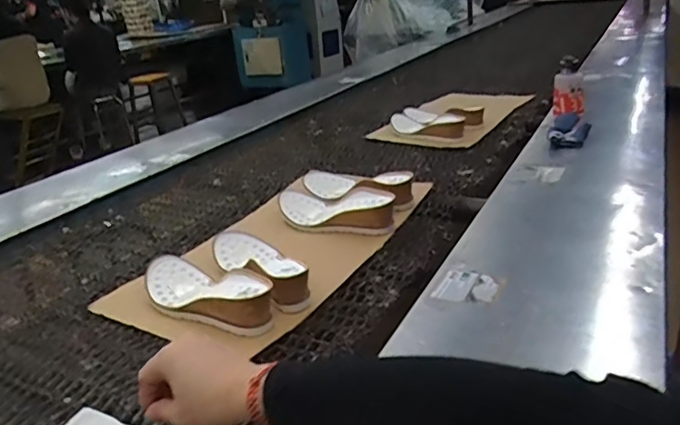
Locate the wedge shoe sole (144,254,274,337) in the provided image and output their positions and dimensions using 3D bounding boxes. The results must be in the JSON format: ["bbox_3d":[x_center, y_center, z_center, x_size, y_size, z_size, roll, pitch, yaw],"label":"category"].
[{"bbox_3d":[-0.183,0.103,0.745,0.244,0.051,0.102,12,28,38],"label":"wedge shoe sole"}]

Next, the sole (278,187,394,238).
[{"bbox_3d":[-0.018,-0.013,0.967,0.244,0.046,0.105,10,28,34],"label":"sole"}]

